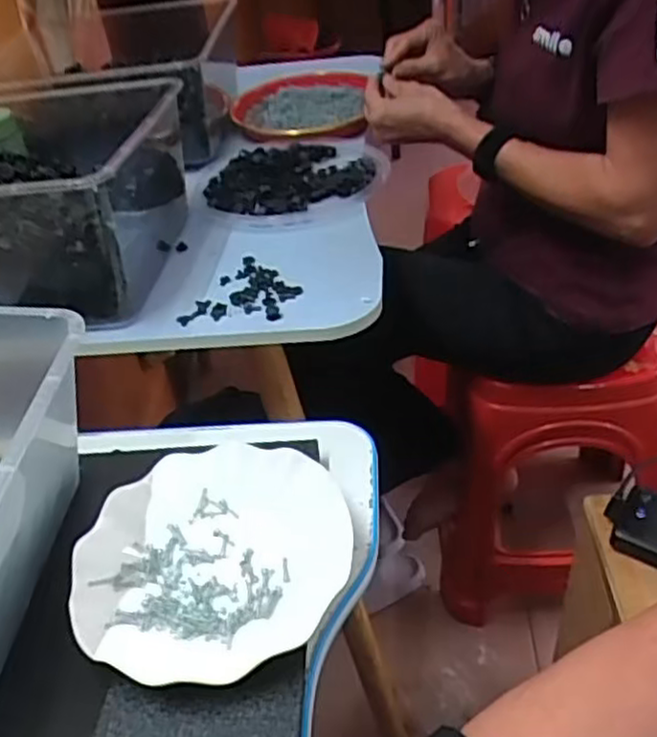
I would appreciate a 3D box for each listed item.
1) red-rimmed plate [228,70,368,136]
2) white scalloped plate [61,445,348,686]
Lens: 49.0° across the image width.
[{"bbox_3d":[-0.039,-0.394,1.069,0.202,0.025,0.242,-9,39,-1],"label":"red-rimmed plate"},{"bbox_3d":[-0.077,0.127,0.495,0.171,0.032,0.181,-5,39,4],"label":"white scalloped plate"}]

